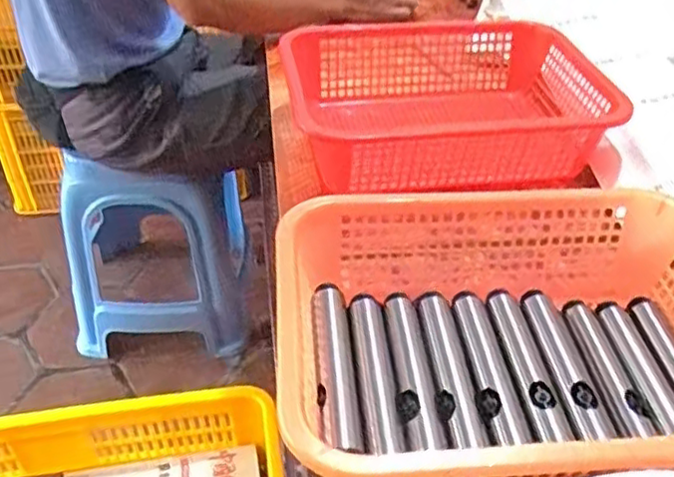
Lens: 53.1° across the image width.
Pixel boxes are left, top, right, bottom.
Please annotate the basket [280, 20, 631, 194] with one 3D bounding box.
[{"bbox_3d":[0.121,-0.141,0.766,0.342,0.110,0.250,-8,41,-11],"label":"basket"}]

